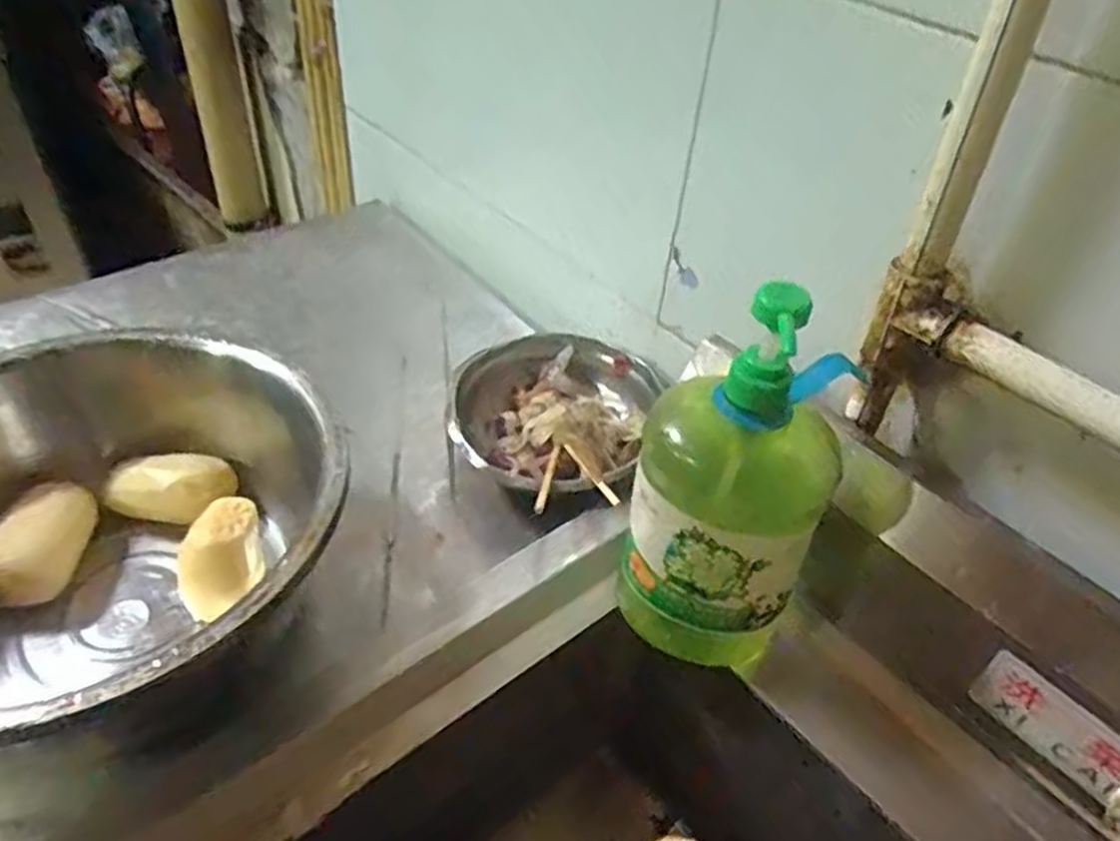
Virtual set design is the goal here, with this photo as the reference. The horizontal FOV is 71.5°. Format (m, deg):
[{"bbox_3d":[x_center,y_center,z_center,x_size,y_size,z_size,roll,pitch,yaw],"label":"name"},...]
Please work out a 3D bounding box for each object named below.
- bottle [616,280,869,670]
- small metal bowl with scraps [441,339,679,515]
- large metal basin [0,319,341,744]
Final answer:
[{"bbox_3d":[0.105,0.044,0.482,0.107,0.268,0.077,4,42,-2],"label":"bottle"},{"bbox_3d":[-0.009,-0.006,0.716,0.173,0.058,0.195,23,45,18],"label":"small metal bowl with scraps"},{"bbox_3d":[-0.312,0.087,0.532,0.304,0.152,0.322,3,42,-3],"label":"large metal basin"}]

